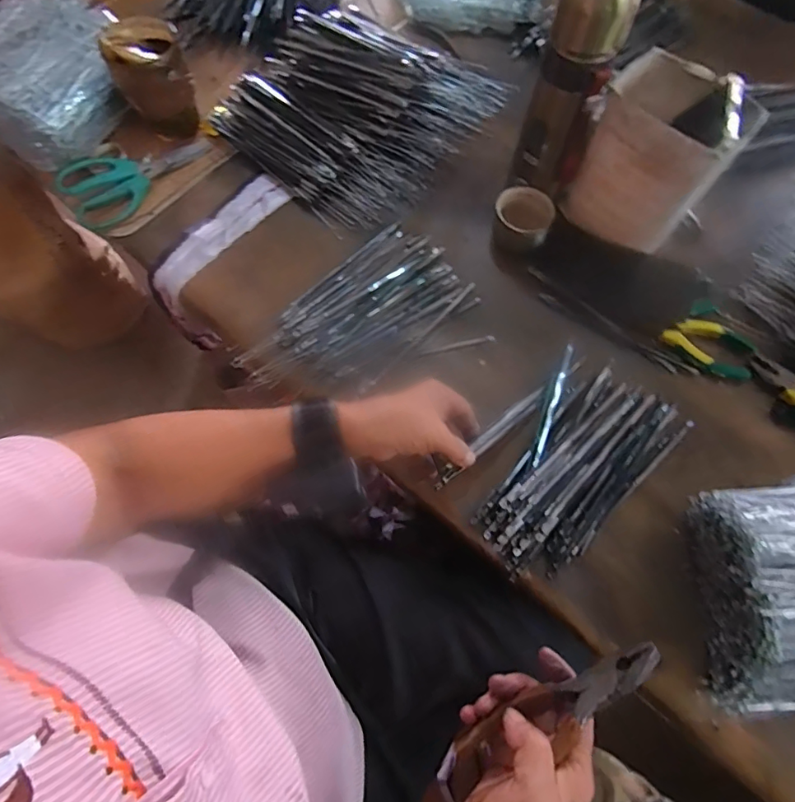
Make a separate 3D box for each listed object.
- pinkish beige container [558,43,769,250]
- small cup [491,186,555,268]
[{"bbox_3d":[0.263,-0.248,0.511,0.125,0.158,0.097,37,74,12],"label":"pinkish beige container"},{"bbox_3d":[0.141,-0.200,0.554,0.062,0.047,0.074,-1,70,0],"label":"small cup"}]

